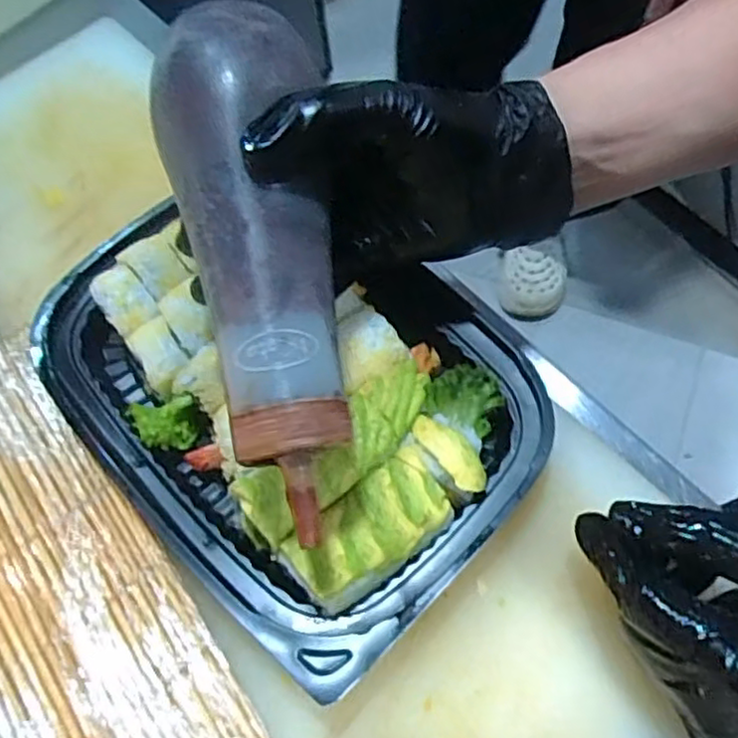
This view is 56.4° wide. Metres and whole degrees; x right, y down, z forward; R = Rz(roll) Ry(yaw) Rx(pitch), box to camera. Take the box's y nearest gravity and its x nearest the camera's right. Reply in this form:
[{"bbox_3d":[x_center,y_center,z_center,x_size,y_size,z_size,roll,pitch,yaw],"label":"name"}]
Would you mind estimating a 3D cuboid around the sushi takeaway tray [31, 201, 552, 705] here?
[{"bbox_3d":[-0.042,0.006,0.343,0.179,0.046,0.247,-41,70,-20],"label":"sushi takeaway tray"}]

